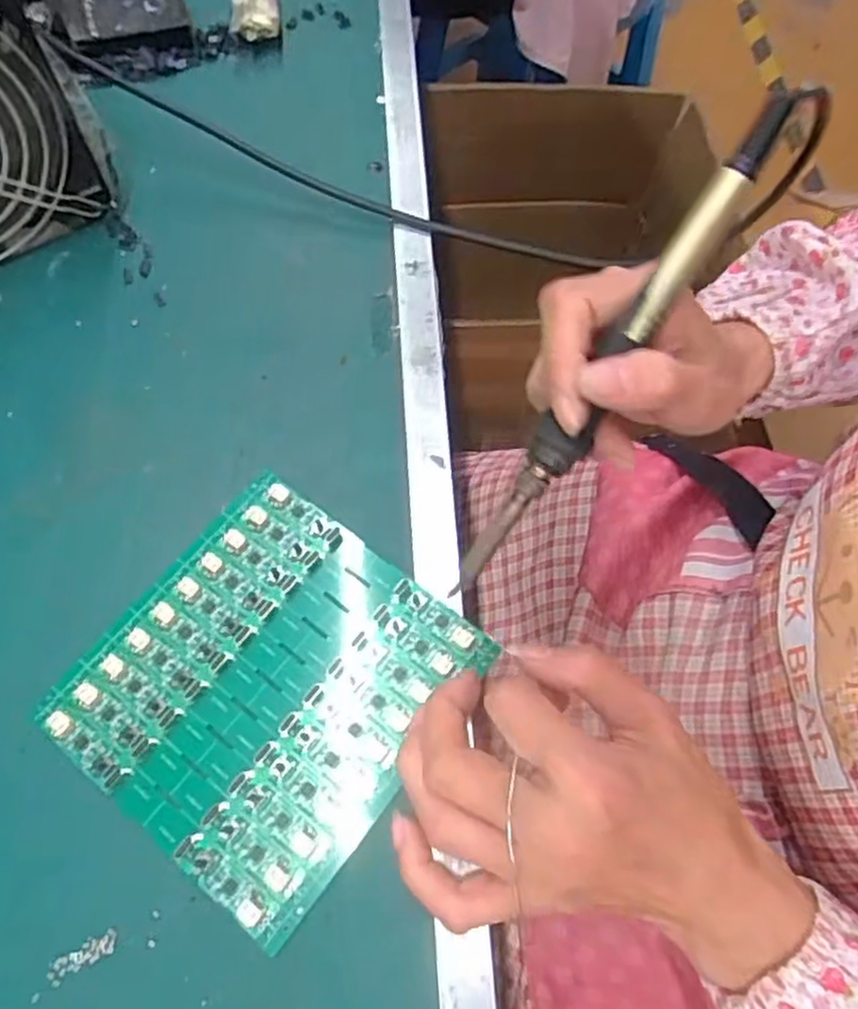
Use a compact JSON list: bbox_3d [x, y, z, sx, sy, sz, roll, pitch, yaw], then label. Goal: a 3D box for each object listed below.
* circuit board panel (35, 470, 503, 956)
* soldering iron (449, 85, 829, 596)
[{"bbox_3d":[-0.065,0.072,0.294,0.133,0.005,0.138,36,70,14],"label":"circuit board panel"},{"bbox_3d":[0.069,-0.049,0.259,0.020,0.015,0.203,37,106,12],"label":"soldering iron"}]

